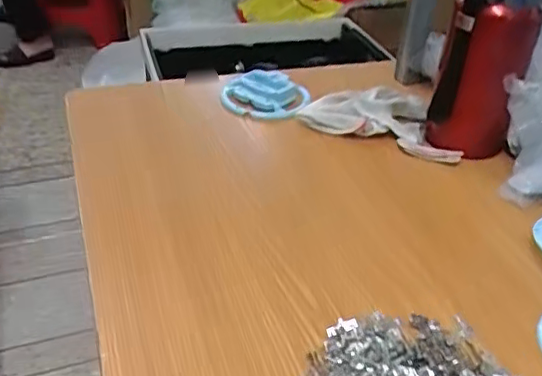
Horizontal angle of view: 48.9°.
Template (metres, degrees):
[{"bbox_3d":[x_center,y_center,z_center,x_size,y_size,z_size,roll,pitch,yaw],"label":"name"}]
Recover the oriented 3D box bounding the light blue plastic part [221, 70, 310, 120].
[{"bbox_3d":[-0.008,-0.109,0.703,0.083,0.024,0.096,-17,40,-27],"label":"light blue plastic part"}]

